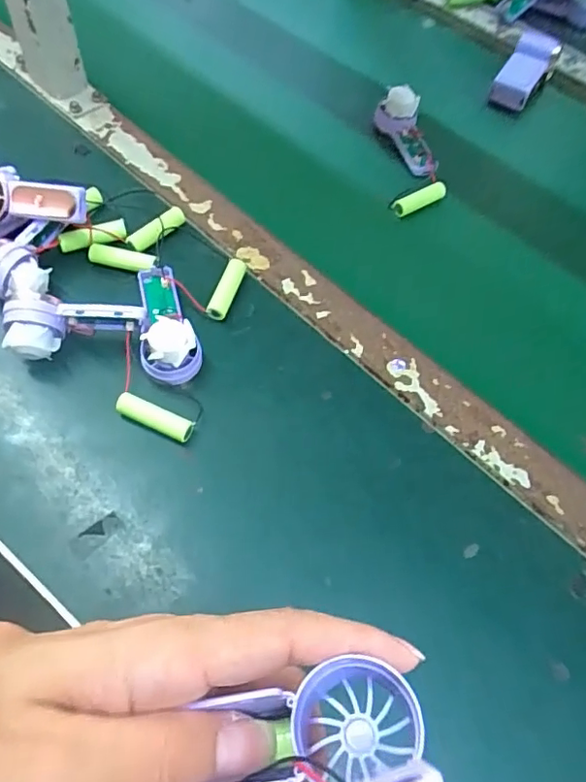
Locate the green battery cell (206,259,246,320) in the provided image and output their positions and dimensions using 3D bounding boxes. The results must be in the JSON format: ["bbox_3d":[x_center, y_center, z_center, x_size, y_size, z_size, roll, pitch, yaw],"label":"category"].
[{"bbox_3d":[-0.047,-0.073,0.401,0.014,0.014,0.052,15,60,5],"label":"green battery cell"}]

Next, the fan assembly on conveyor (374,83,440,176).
[{"bbox_3d":[0.103,-0.228,0.508,0.033,0.031,0.084,-17,77,-13],"label":"fan assembly on conveyor"}]

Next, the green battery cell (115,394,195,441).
[{"bbox_3d":[-0.089,0.018,0.366,0.051,0.015,0.013,22,61,9],"label":"green battery cell"}]

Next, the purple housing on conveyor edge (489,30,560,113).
[{"bbox_3d":[0.224,-0.314,0.547,0.039,0.020,0.087,28,77,12],"label":"purple housing on conveyor edge"}]

